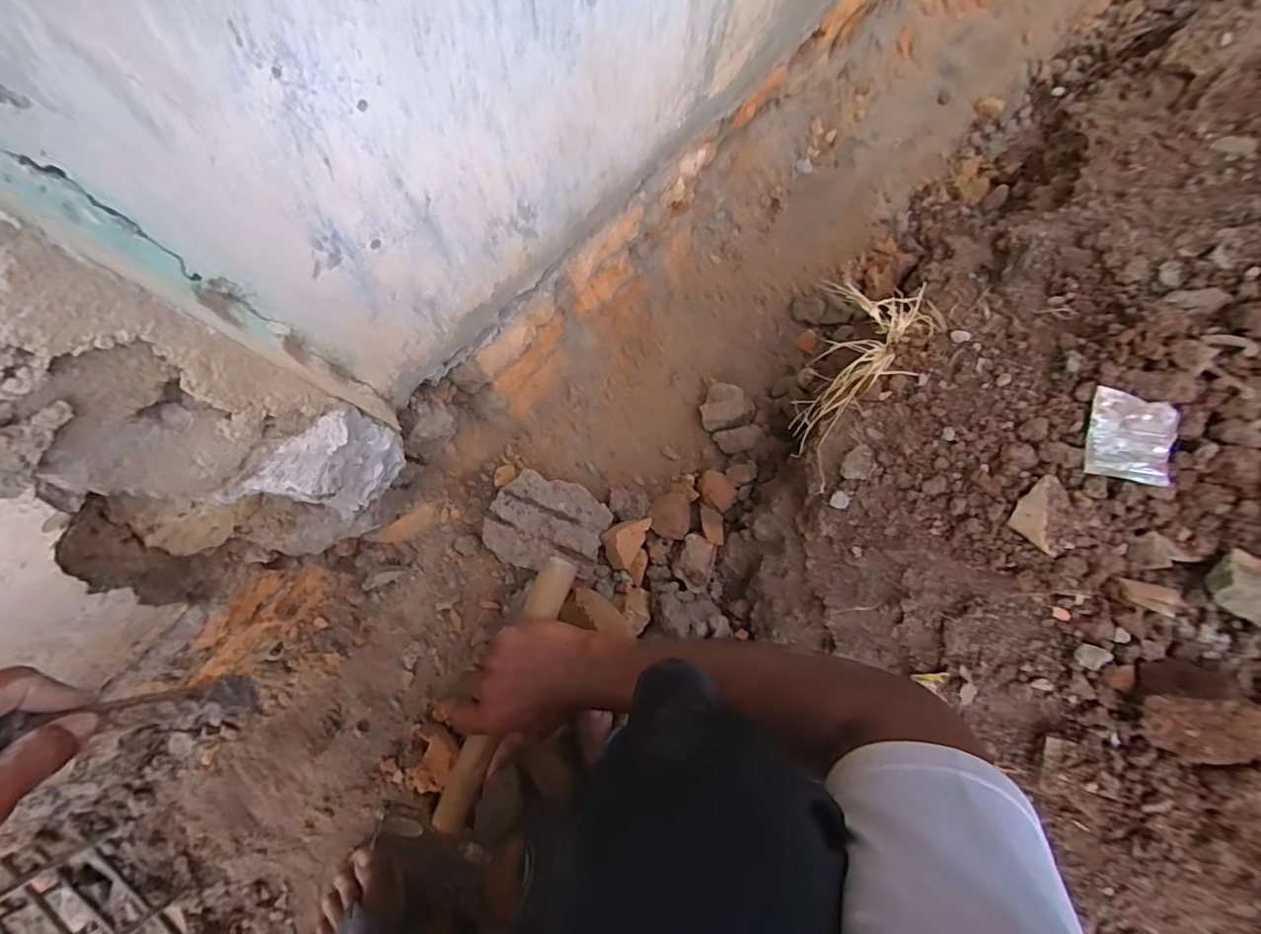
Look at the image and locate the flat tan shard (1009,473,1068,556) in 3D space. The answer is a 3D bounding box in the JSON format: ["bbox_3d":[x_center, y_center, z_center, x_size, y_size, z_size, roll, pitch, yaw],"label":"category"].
[{"bbox_3d":[0.336,0.037,0.460,0.030,0.019,0.059,20,80,2],"label":"flat tan shard"}]

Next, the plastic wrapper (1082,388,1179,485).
[{"bbox_3d":[0.411,-0.025,0.460,0.057,0.006,0.081,17,70,18],"label":"plastic wrapper"}]

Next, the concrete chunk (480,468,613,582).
[{"bbox_3d":[-0.104,0.073,0.710,0.143,0.046,0.114,15,80,2],"label":"concrete chunk"}]

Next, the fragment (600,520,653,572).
[{"bbox_3d":[-0.008,0.089,0.689,0.047,0.028,0.069,30,81,4],"label":"fragment"}]

